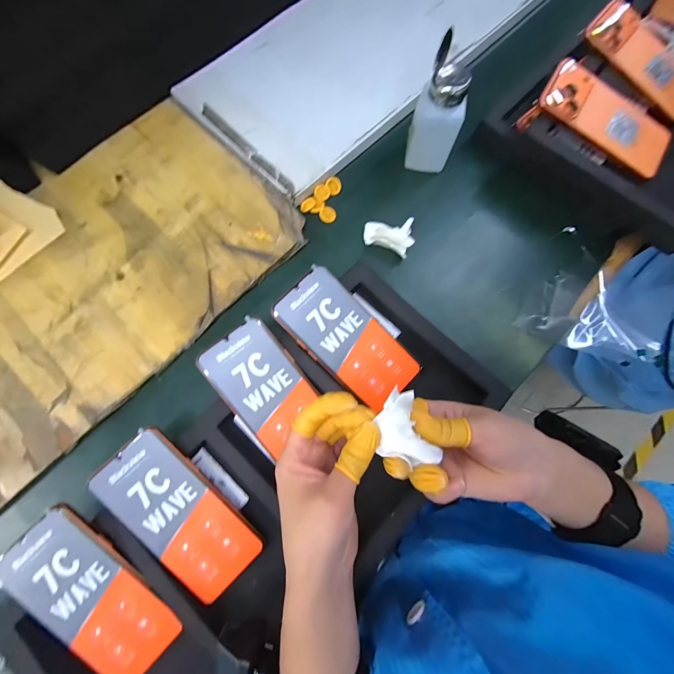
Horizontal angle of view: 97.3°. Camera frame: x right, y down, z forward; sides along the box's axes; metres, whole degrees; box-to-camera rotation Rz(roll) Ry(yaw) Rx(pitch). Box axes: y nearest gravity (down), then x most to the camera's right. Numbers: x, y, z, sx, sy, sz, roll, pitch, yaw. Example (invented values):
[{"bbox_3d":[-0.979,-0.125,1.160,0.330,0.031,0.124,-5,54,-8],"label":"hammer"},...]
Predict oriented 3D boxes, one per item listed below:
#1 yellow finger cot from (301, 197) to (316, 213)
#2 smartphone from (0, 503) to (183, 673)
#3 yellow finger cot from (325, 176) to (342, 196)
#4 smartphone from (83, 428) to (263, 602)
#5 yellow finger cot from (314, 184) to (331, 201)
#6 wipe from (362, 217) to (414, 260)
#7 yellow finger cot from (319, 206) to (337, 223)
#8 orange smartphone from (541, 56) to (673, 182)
[{"bbox_3d":[-0.037,-0.168,0.375,0.022,0.004,0.015,-37,79,-7],"label":"yellow finger cot"},{"bbox_3d":[-0.216,0.230,0.262,0.077,0.008,0.158,-44,92,-9],"label":"smartphone"},{"bbox_3d":[-0.003,-0.195,0.383,0.019,0.004,0.022,-27,98,-8],"label":"yellow finger cot"},{"bbox_3d":[-0.148,0.168,0.279,0.077,0.005,0.160,-41,93,-8],"label":"smartphone"},{"bbox_3d":[-0.019,-0.184,0.379,0.020,0.005,0.021,-8,76,-1],"label":"yellow finger cot"},{"bbox_3d":[0.063,-0.124,0.367,0.059,0.018,0.045,7,77,3],"label":"wipe"},{"bbox_3d":[-0.011,-0.155,0.377,0.021,0.007,0.020,-46,108,-3],"label":"yellow finger cot"},{"bbox_3d":[0.301,-0.244,0.331,0.154,0.009,0.062,36,92,-1],"label":"orange smartphone"}]

